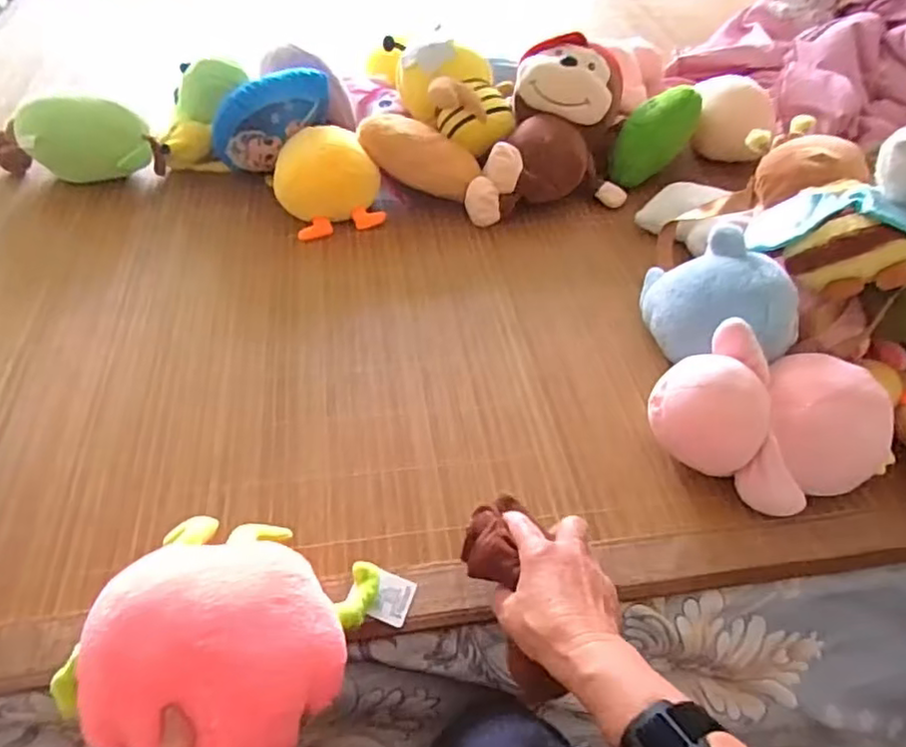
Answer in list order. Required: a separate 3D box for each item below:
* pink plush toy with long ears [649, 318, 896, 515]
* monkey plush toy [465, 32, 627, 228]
[{"bbox_3d":[0.310,0.046,0.623,0.208,0.111,0.132,25,50,20],"label":"pink plush toy with long ears"},{"bbox_3d":[0.166,-0.364,0.970,0.202,0.164,0.309,14,48,11],"label":"monkey plush toy"}]

